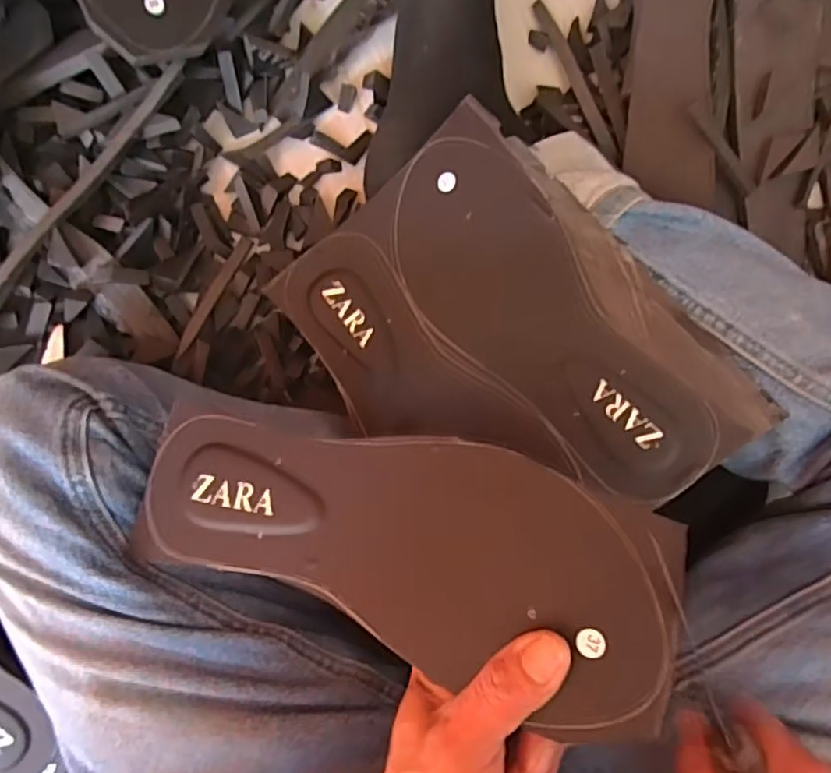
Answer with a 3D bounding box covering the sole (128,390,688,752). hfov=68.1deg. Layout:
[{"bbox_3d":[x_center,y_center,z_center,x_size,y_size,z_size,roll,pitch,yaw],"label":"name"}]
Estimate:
[{"bbox_3d":[-0.017,0.065,0.275,0.248,0.011,0.093,13,80,21],"label":"sole"}]

